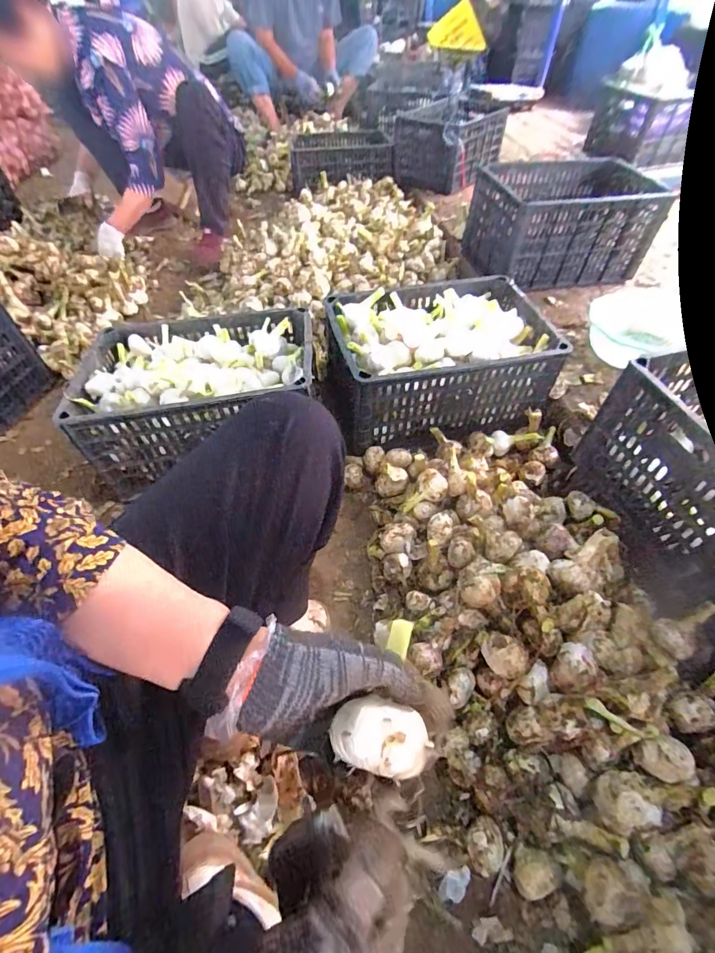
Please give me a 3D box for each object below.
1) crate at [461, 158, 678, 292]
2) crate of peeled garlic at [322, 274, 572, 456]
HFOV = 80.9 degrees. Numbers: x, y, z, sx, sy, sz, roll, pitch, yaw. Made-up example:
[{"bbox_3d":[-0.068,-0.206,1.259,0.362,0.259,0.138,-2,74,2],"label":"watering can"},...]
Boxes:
[{"bbox_3d":[0.578,-0.707,1.201,0.480,0.225,0.283,-5,53,-4],"label":"crate"},{"bbox_3d":[0.165,-0.258,0.921,0.446,0.201,0.305,-12,53,-8],"label":"crate of peeled garlic"}]

